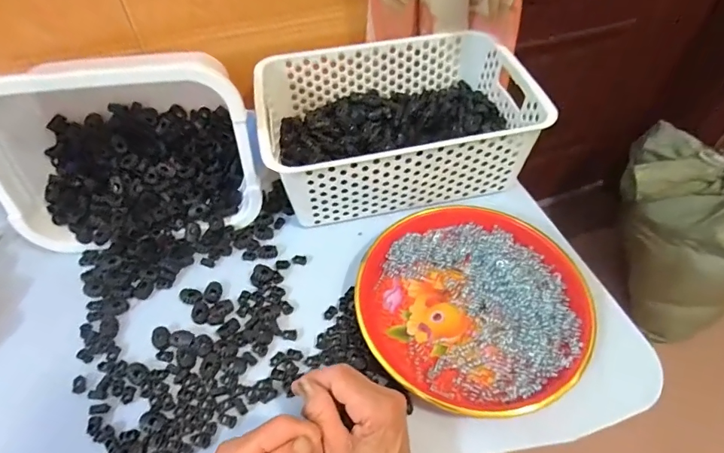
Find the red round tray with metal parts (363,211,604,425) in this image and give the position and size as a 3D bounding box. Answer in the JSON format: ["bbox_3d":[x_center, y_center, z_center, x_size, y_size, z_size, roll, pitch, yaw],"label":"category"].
[{"bbox_3d":[0.106,0.071,0.417,0.213,0.031,0.206,0,51,0],"label":"red round tray with metal parts"}]

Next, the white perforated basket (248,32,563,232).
[{"bbox_3d":[0.038,-0.126,0.517,0.304,0.109,0.205,-12,52,-9],"label":"white perforated basket"}]

